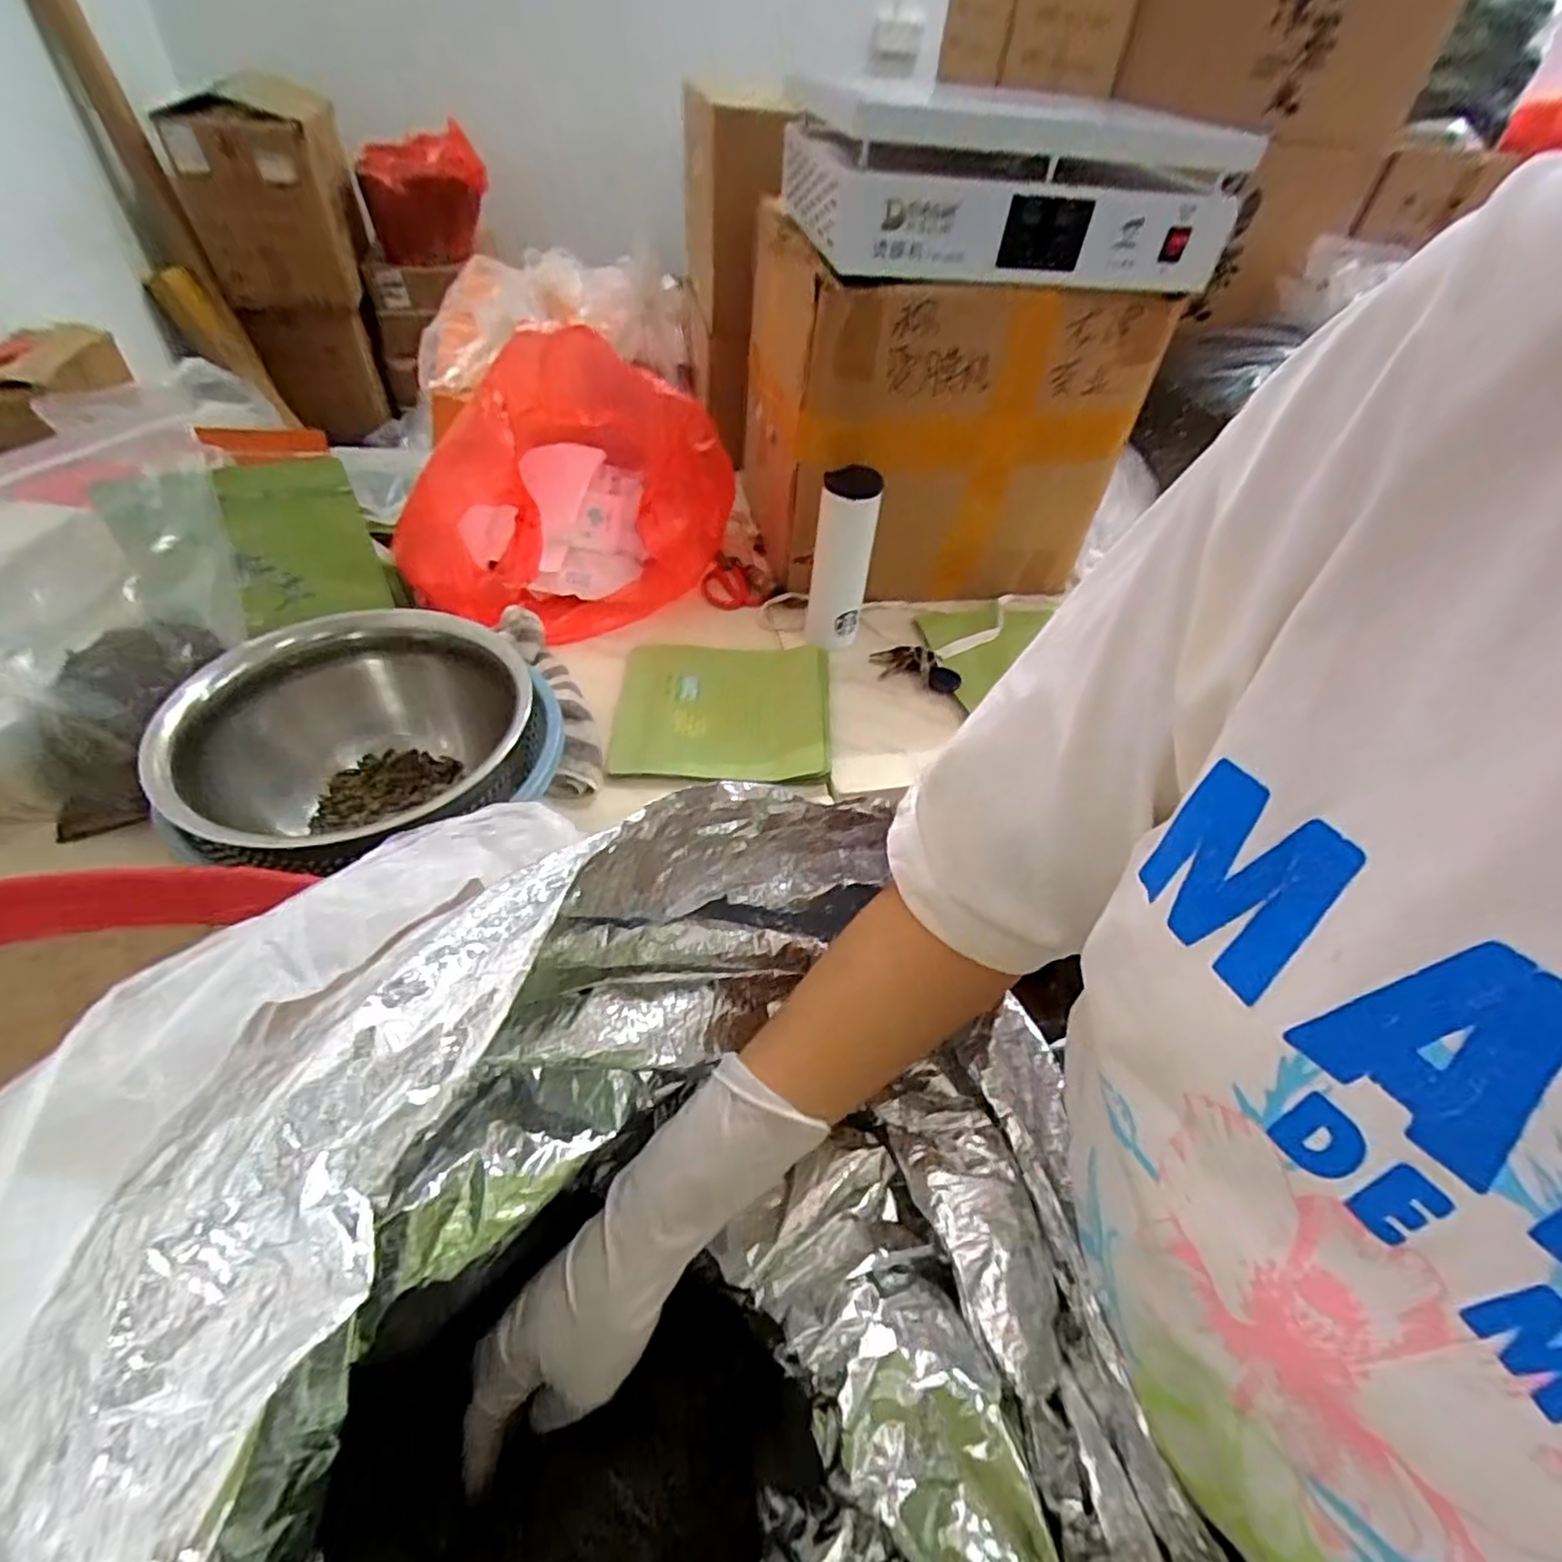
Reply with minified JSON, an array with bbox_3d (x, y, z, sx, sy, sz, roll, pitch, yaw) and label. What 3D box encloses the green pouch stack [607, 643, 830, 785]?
[{"bbox_3d":[-0.064,-0.092,0.844,0.239,0.024,0.225,3,48,-3],"label":"green pouch stack"}]

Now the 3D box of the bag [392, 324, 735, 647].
[{"bbox_3d":[-0.268,-0.411,0.987,0.337,0.272,0.410,12,48,6],"label":"bag"}]

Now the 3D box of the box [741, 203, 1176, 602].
[{"bbox_3d":[0.194,-0.515,1.035,0.496,0.395,0.333,-6,49,-11],"label":"box"}]

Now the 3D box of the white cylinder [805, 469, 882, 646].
[{"bbox_3d":[0.074,-0.265,0.884,0.070,0.212,0.061,10,48,4],"label":"white cylinder"}]

